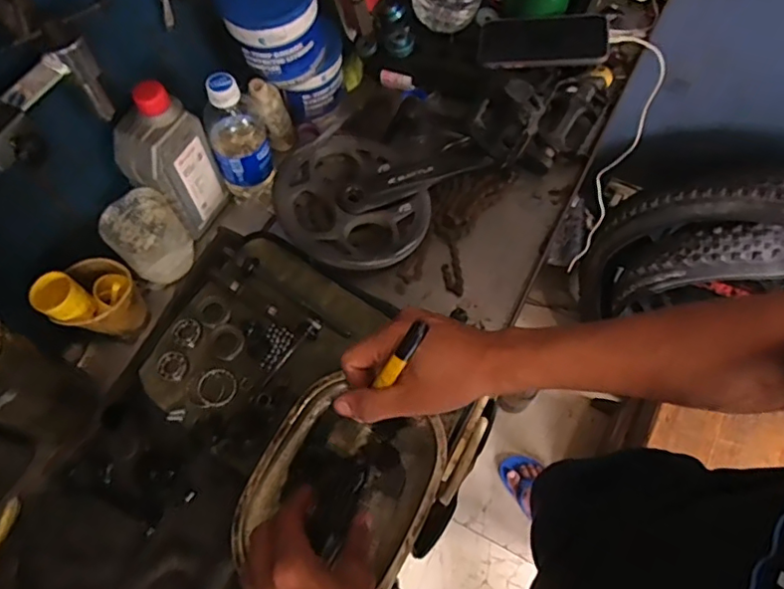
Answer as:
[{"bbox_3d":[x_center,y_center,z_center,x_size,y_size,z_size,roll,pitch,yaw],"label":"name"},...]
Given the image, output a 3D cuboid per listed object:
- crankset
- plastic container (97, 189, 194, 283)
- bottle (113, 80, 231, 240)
[{"bbox_3d":[-0.017,-0.129,0.667,0.167,0.046,0.244,41,71,18],"label":"crankset"},{"bbox_3d":[-0.255,-0.056,0.612,0.069,0.094,0.066,0,64,1],"label":"plastic container"},{"bbox_3d":[-0.233,-0.138,0.603,0.054,0.170,0.079,24,67,12],"label":"bottle"}]

